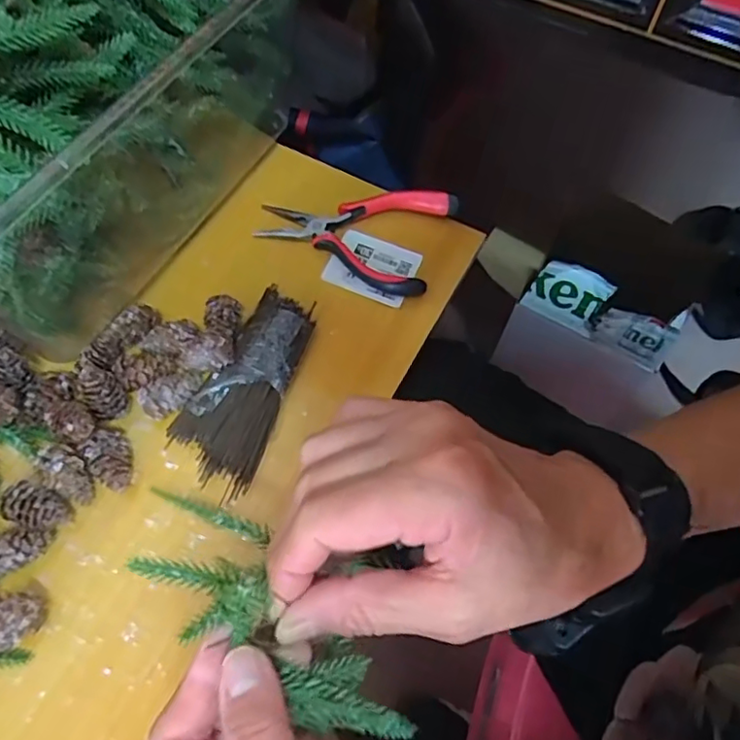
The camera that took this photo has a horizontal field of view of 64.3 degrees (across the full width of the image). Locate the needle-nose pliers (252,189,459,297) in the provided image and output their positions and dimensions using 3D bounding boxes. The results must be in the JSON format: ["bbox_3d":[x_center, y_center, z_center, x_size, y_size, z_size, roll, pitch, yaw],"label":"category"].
[{"bbox_3d":[-0.011,-0.105,0.420,0.127,0.022,0.084,20,64,7],"label":"needle-nose pliers"}]

